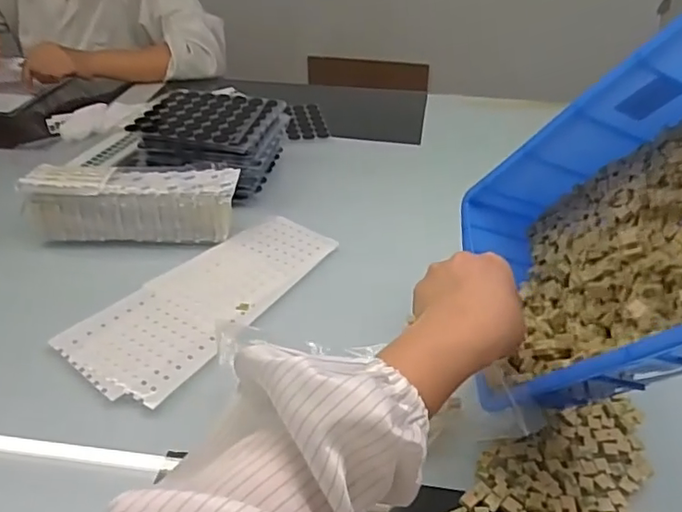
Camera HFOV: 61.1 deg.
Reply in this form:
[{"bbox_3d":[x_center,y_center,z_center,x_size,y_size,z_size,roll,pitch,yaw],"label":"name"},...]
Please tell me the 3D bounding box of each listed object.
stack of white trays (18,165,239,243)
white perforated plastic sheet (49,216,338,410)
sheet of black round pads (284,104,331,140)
[{"bbox_3d":[-0.239,-0.062,0.679,0.229,0.077,0.059,1,30,0],"label":"stack of white trays"},{"bbox_3d":[-0.135,0.037,0.604,0.140,0.010,0.290,25,44,29],"label":"white perforated plastic sheet"},{"bbox_3d":[-0.061,-0.226,0.957,0.074,0.006,0.127,-3,40,-12],"label":"sheet of black round pads"}]

